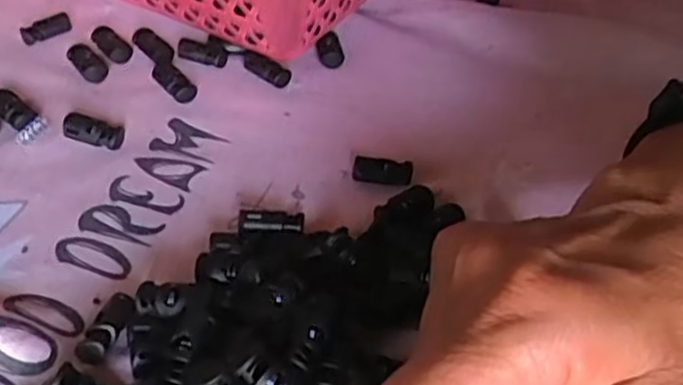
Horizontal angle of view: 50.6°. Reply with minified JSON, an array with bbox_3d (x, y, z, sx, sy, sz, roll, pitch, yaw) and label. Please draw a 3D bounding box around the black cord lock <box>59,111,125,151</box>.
[{"bbox_3d":[-0.119,-0.029,0.344,0.029,0.010,0.012,17,43,11],"label":"black cord lock"}]

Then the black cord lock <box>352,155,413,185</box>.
[{"bbox_3d":[0.020,-0.010,0.339,0.028,0.008,0.013,5,42,-2],"label":"black cord lock"}]

